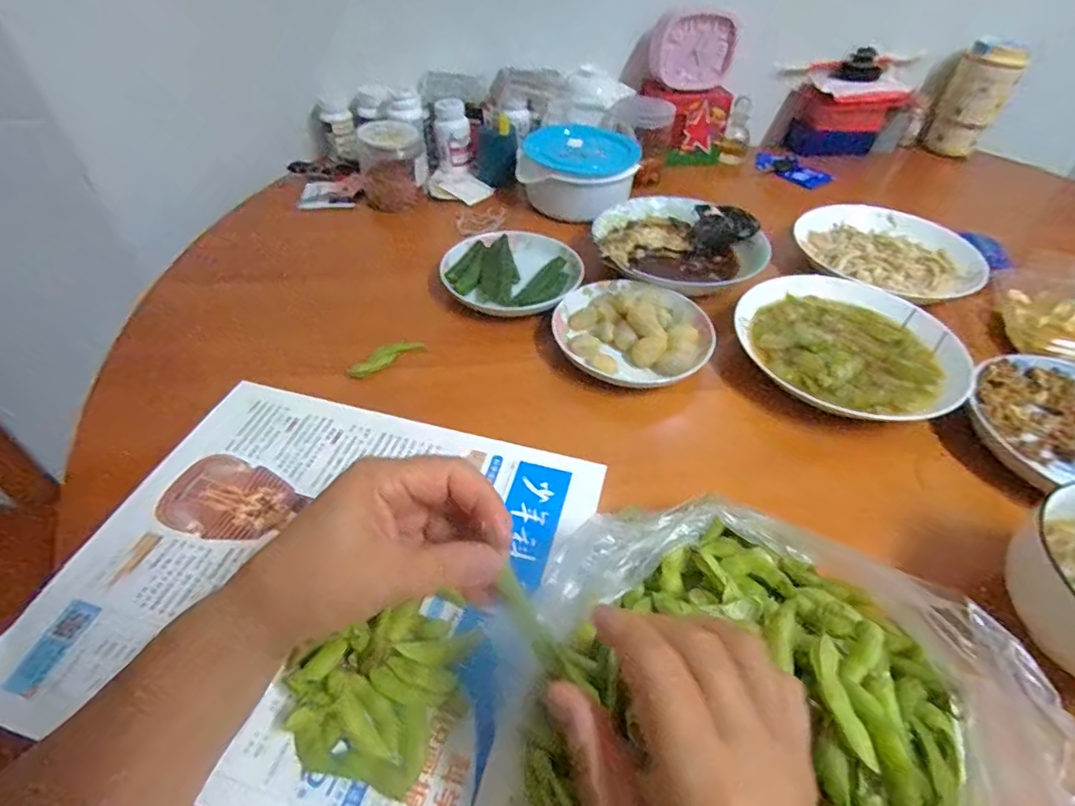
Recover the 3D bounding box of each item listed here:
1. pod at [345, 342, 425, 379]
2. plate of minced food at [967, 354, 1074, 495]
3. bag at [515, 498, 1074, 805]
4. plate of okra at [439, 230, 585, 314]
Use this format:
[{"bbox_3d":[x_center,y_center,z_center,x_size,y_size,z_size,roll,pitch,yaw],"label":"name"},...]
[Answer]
[{"bbox_3d":[-0.147,-0.045,0.524,0.074,0.014,0.017,-30,53,-26],"label":"pod"},{"bbox_3d":[0.464,0.019,0.472,0.168,0.027,0.153,0,46,0],"label":"plate of minced food"},{"bbox_3d":[0.114,0.148,0.268,0.237,0.087,0.226,1,46,2],"label":"bag"},{"bbox_3d":[-0.024,-0.153,0.623,0.149,0.030,0.148,0,46,0],"label":"plate of okra"}]

